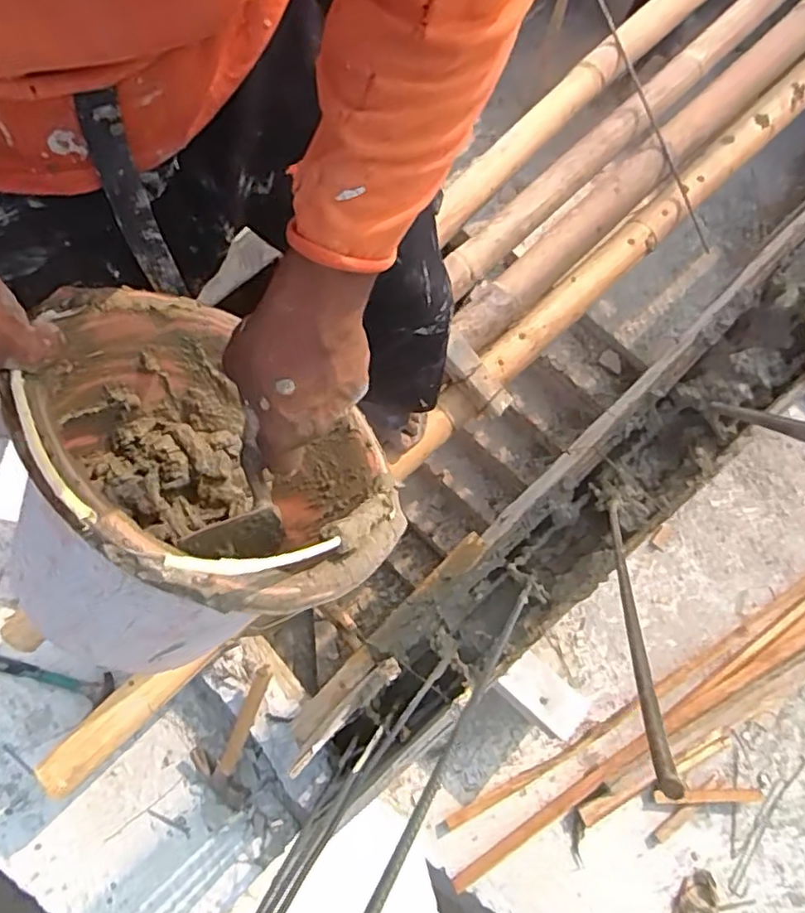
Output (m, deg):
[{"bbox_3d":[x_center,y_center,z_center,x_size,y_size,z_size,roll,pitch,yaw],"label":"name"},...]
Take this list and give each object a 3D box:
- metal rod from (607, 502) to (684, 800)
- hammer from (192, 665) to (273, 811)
[{"bbox_3d":[0.170,0.097,0.474,0.010,0.467,0.008,35,106,8],"label":"metal rod"},{"bbox_3d":[-0.289,0.481,1.088,0.124,0.037,0.261,24,102,5],"label":"hammer"}]

